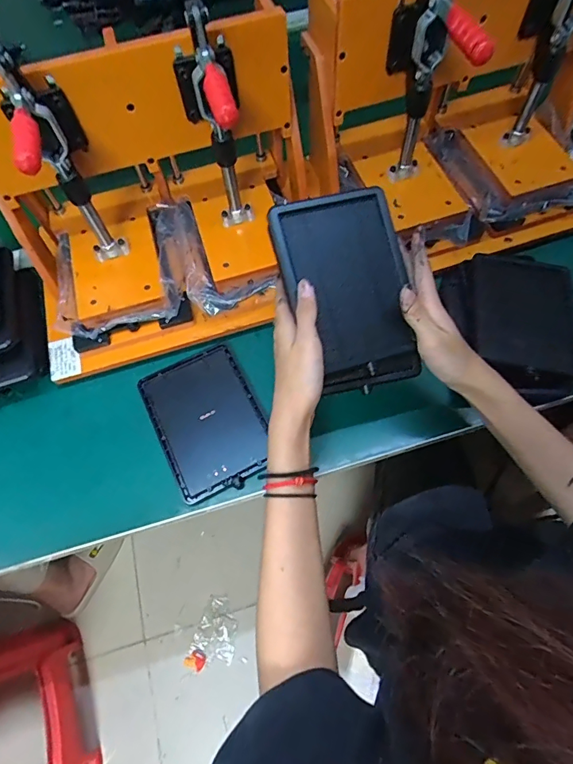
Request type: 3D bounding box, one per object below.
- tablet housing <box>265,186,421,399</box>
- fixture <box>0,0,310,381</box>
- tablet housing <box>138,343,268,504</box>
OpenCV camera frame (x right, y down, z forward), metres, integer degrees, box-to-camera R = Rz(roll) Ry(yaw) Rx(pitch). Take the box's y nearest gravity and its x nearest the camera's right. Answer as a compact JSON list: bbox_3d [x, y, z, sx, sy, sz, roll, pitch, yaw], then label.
[{"bbox_3d":[0.059,-0.084,0.416,0.116,0.027,0.181,-14,91,-6],"label":"tablet housing"},{"bbox_3d":[-0.139,-0.204,0.473,0.337,0.250,0.223,-16,65,-5],"label":"fixture"},{"bbox_3d":[-0.091,0.040,0.503,0.117,0.011,0.168,-26,66,-9],"label":"tablet housing"}]

